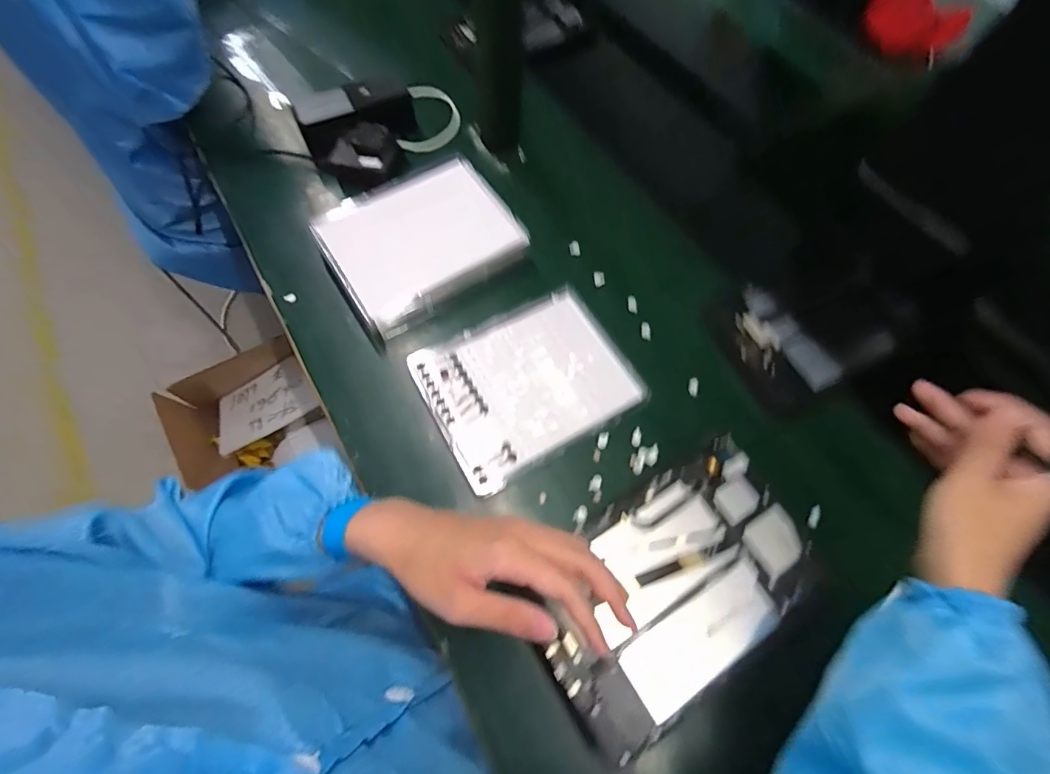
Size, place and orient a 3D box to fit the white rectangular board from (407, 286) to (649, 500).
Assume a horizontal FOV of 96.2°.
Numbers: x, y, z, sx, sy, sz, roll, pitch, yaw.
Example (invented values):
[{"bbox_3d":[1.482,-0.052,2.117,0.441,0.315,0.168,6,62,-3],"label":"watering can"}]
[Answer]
[{"bbox_3d":[0.004,-0.006,0.524,0.215,0.030,0.170,-27,69,-14],"label":"white rectangular board"}]

